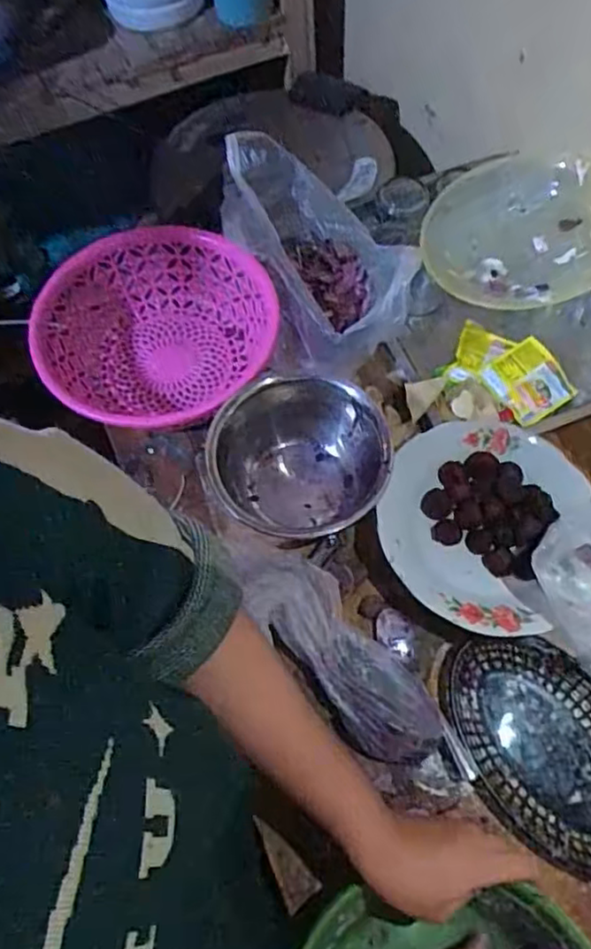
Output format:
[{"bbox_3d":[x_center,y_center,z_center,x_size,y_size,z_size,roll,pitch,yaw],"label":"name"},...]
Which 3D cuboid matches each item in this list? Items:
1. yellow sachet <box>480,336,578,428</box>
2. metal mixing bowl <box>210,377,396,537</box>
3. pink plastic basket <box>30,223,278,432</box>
[{"bbox_3d":[0.266,-0.106,0.750,0.084,0.011,0.089,-31,68,-11],"label":"yellow sachet"},{"bbox_3d":[0.007,-0.015,0.670,0.172,0.096,0.157,-1,66,2],"label":"metal mixing bowl"},{"bbox_3d":[-0.170,-0.168,0.770,0.249,0.103,0.244,-1,66,2],"label":"pink plastic basket"}]

